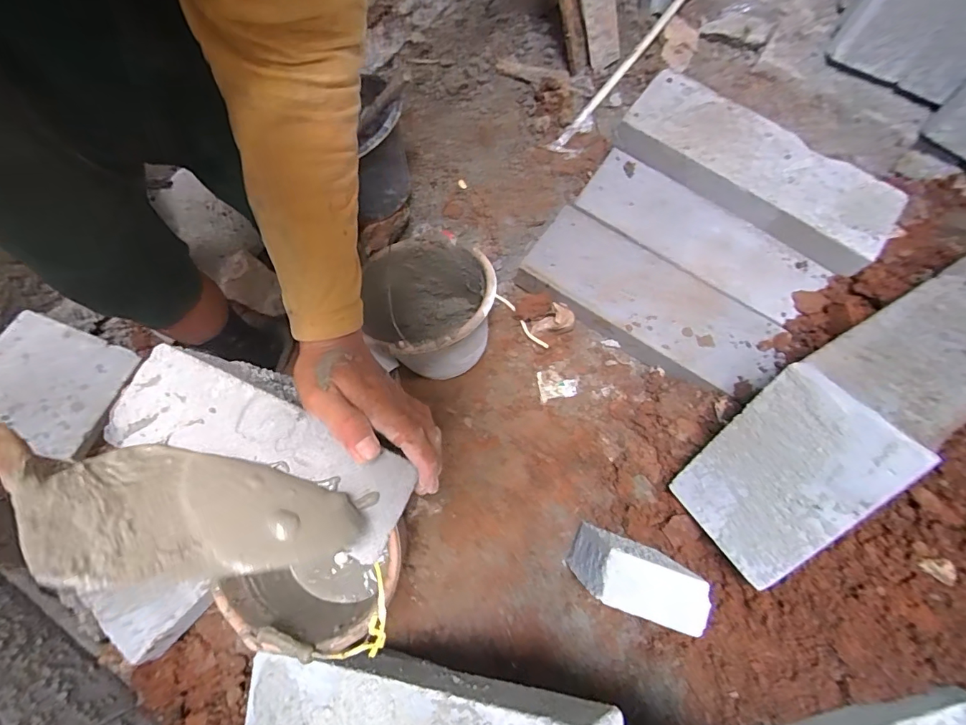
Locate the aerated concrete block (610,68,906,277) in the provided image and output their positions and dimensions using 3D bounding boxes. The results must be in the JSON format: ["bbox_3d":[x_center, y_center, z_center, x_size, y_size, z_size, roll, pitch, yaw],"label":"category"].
[{"bbox_3d":[0.615,-0.439,1.073,0.616,0.128,0.243,39,74,10],"label":"aerated concrete block"}]

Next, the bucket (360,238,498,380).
[{"bbox_3d":[-0.094,-0.101,0.939,0.217,0.236,0.225,1,72,-2],"label":"bucket"}]

